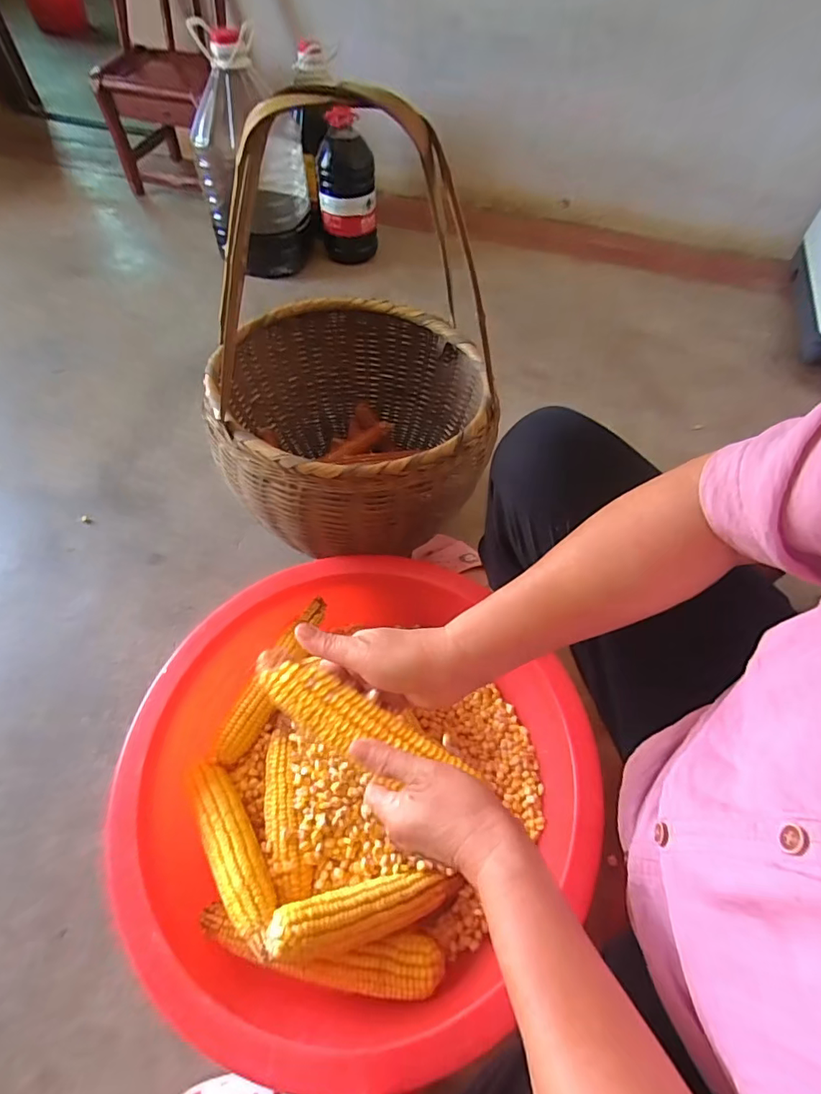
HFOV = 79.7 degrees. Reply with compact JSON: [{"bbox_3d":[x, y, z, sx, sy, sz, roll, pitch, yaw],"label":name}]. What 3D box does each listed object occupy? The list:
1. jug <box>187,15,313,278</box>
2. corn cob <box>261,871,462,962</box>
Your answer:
[{"bbox_3d":[-0.371,-0.929,1.181,0.255,0.437,0.180,-36,65,-23],"label":"jug"},{"bbox_3d":[-0.046,0.366,0.496,0.193,0.054,0.051,5,53,-28],"label":"corn cob"}]

